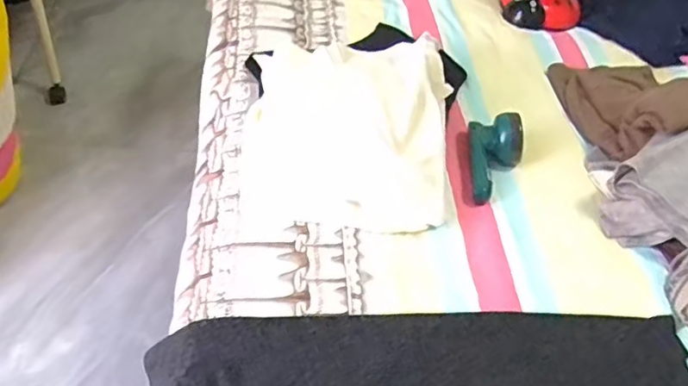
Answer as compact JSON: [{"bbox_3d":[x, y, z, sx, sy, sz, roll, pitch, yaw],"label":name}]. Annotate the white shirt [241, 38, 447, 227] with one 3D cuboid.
[{"bbox_3d":[0.005,-0.091,0.760,0.262,0.094,0.299,8,47,-6],"label":"white shirt"}]

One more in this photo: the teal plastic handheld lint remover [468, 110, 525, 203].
[{"bbox_3d":[0.215,-0.052,0.778,0.071,0.063,0.133,10,47,-4],"label":"teal plastic handheld lint remover"}]

